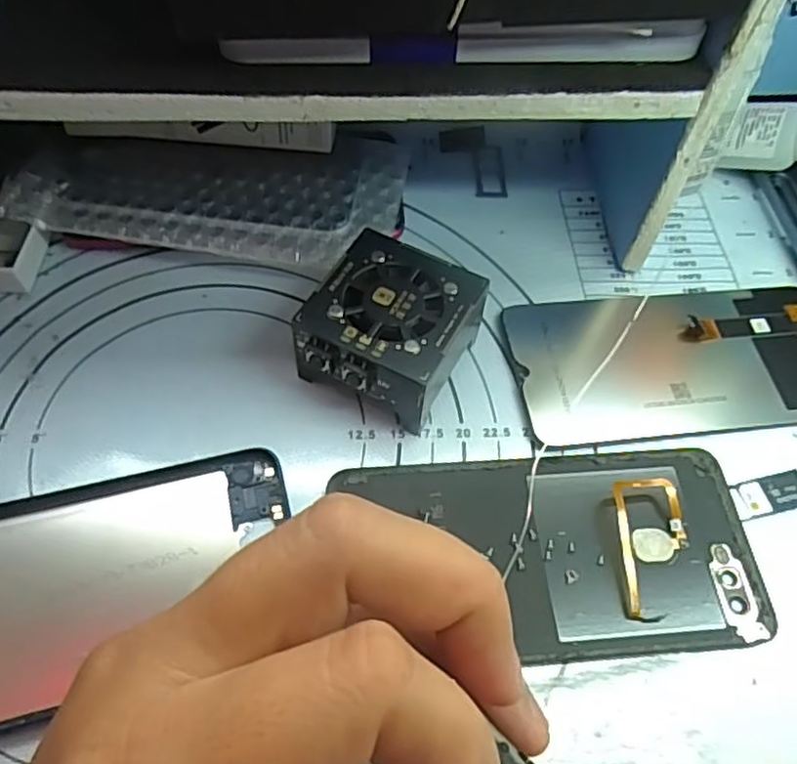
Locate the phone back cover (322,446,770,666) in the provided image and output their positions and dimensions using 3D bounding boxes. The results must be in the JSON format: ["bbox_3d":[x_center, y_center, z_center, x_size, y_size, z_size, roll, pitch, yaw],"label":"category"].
[{"bbox_3d":[0.055,0.059,0.235,0.141,0.010,0.073,-3,58,-5],"label":"phone back cover"}]

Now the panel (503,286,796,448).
[{"bbox_3d":[0.122,-0.010,0.285,0.145,0.004,0.070,-5,58,-7],"label":"panel"}]

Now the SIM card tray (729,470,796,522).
[{"bbox_3d":[0.143,0.042,0.253,0.031,0.004,0.014,-9,59,-9],"label":"SIM card tray"}]

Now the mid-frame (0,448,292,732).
[{"bbox_3d":[-0.112,0.069,0.221,0.151,0.005,0.073,-13,59,-11],"label":"mid-frame"}]

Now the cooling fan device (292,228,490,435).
[{"bbox_3d":[-0.003,-0.018,0.262,0.057,0.038,0.061,26,60,13],"label":"cooling fan device"}]

